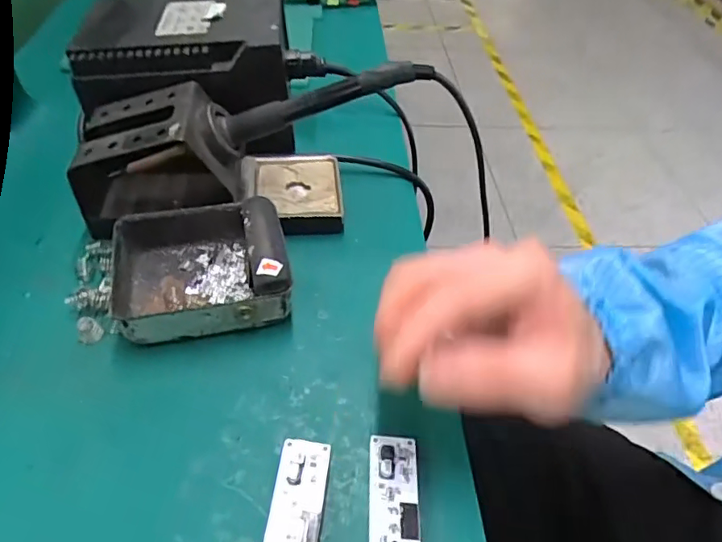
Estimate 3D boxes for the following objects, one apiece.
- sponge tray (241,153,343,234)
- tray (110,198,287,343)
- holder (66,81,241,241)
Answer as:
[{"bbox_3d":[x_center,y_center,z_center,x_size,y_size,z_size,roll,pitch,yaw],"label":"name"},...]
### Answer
[{"bbox_3d":[-0.046,-0.054,0.368,0.066,0.016,0.073,-6,48,-11],"label":"sponge tray"},{"bbox_3d":[-0.091,-0.003,0.302,0.093,0.037,0.077,-7,48,-12],"label":"tray"},{"bbox_3d":[-0.127,-0.070,0.336,0.098,0.069,0.073,-7,48,-12],"label":"holder"}]

